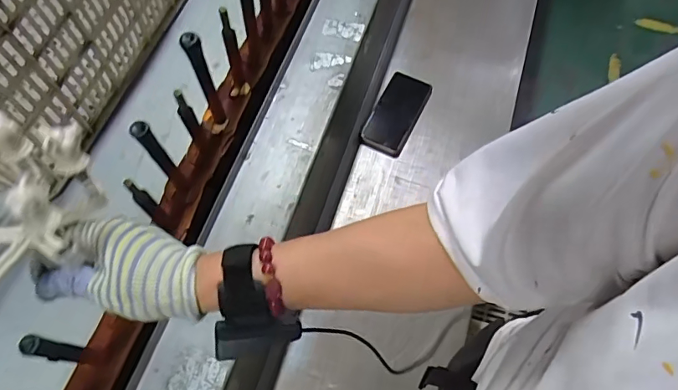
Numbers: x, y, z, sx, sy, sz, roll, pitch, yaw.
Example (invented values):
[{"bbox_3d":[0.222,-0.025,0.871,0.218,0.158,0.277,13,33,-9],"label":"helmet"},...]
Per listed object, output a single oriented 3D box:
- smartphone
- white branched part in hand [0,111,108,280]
[{"bbox_3d":[0.107,-0.154,0.893,0.078,0.016,0.167,29,68,1],"label":"smartphone"},{"bbox_3d":[-0.232,-0.006,0.349,0.108,0.092,0.112,-37,69,-13],"label":"white branched part in hand"}]

